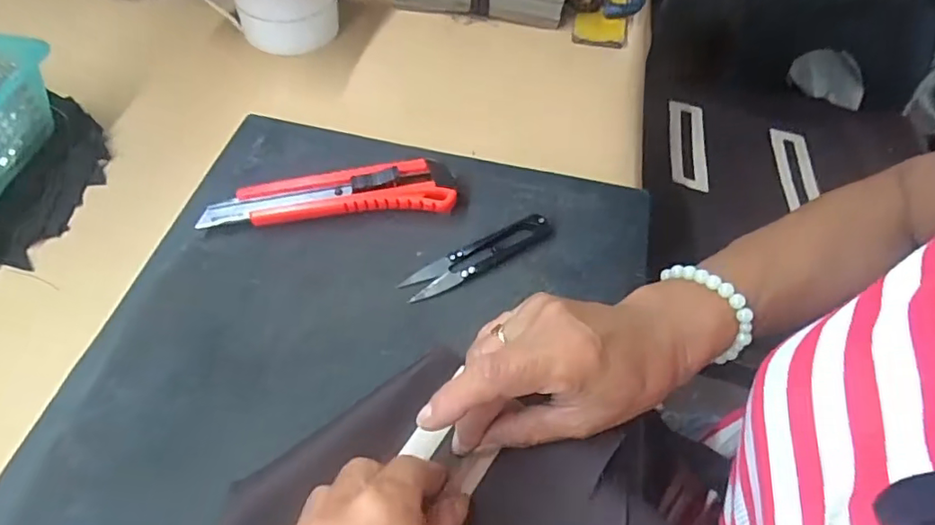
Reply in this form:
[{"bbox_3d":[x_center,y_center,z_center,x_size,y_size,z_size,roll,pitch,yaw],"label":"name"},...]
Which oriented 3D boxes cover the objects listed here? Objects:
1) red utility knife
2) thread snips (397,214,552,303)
[{"bbox_3d":[-0.084,-0.042,0.354,0.153,0.022,0.038,-5,56,-8],"label":"red utility knife"},{"bbox_3d":[0.007,-0.005,0.340,0.098,0.010,0.023,-26,62,-20],"label":"thread snips"}]

